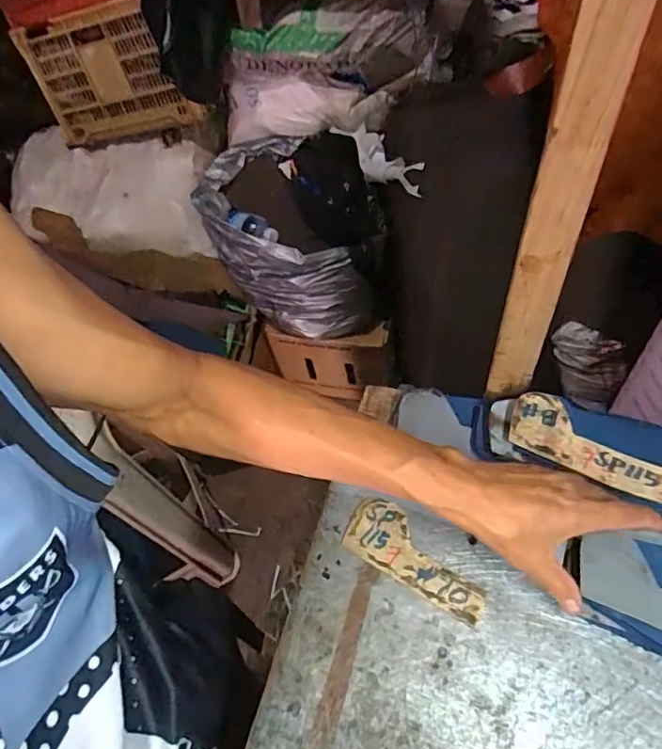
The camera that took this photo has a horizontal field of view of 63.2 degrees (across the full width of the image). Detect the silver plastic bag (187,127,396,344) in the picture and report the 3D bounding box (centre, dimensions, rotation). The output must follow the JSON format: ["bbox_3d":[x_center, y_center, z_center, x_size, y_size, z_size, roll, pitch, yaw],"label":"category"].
[{"bbox_3d":[-0.094,-0.356,1.398,0.404,0.359,0.418,-15,53,-2],"label":"silver plastic bag"}]

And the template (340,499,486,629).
[{"bbox_3d":[0.075,0.158,0.468,0.127,0.005,0.054,26,61,21],"label":"template"}]

